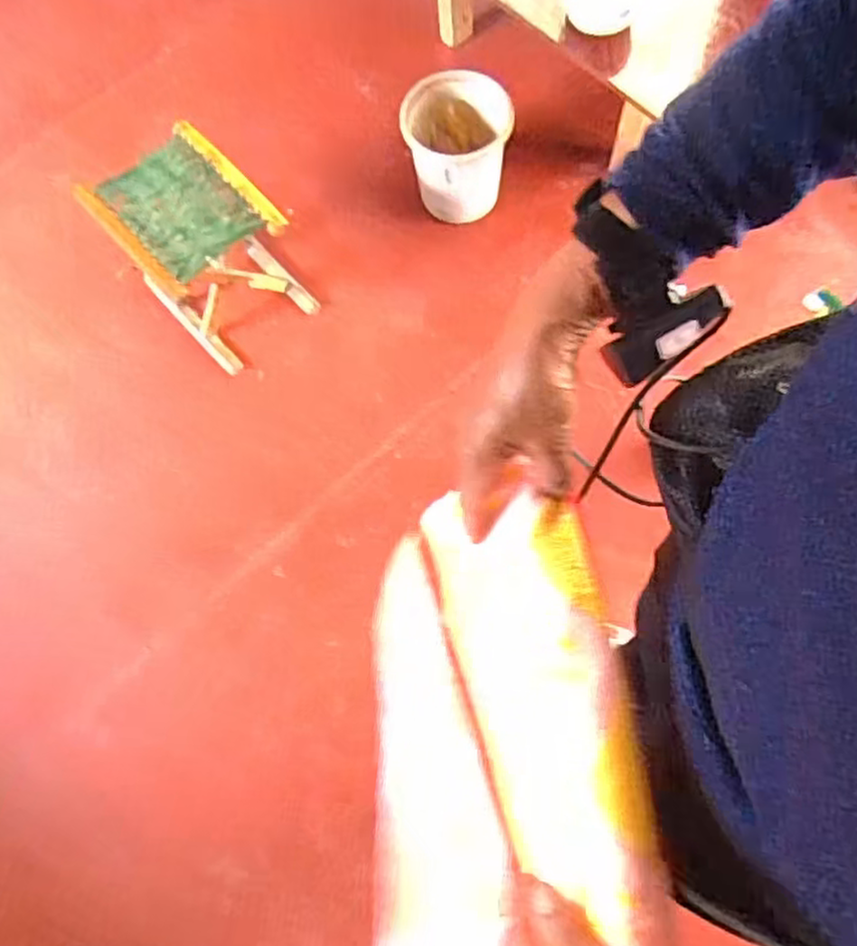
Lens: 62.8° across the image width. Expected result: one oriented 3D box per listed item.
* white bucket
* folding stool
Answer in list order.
[{"bbox_3d":[0.059,-0.646,1.423,0.205,0.237,0.181,-7,71,4],"label":"white bucket"},{"bbox_3d":[-0.417,-0.418,1.339,0.255,0.296,0.289,-41,75,-10],"label":"folding stool"}]

